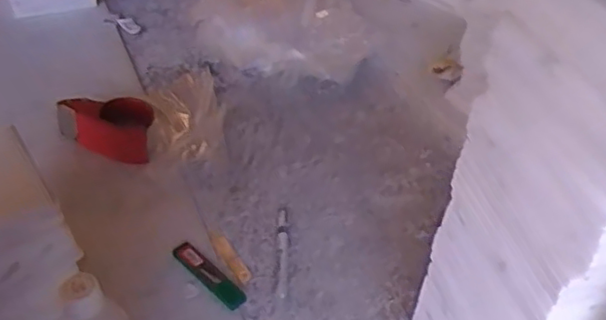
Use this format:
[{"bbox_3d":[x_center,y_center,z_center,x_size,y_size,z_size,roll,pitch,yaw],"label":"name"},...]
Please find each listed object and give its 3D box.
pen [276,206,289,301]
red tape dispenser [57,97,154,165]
[{"bbox_3d":[-0.026,0.117,0.824,0.014,0.013,0.148,0,42,-1],"label":"pen"},{"bbox_3d":[-0.286,-0.053,0.950,0.140,0.063,0.078,19,42,19],"label":"red tape dispenser"}]

